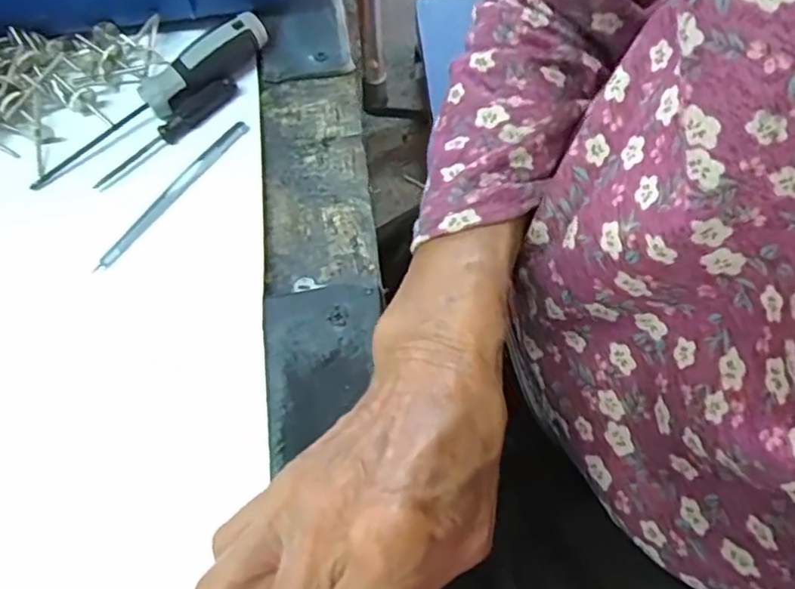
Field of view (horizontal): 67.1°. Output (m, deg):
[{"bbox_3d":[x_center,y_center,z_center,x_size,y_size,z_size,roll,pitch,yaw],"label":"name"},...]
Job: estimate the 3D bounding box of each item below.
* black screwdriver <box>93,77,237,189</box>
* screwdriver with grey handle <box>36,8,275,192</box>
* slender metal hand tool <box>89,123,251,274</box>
[{"bbox_3d":[-0.124,-0.089,0.321,0.012,0.008,0.090,39,72,18],"label":"black screwdriver"},{"bbox_3d":[-0.131,-0.107,0.320,0.144,0.024,0.018,-40,70,-15],"label":"screwdriver with grey handle"},{"bbox_3d":[-0.113,-0.053,0.306,0.007,0.007,0.103,32,70,16],"label":"slender metal hand tool"}]

